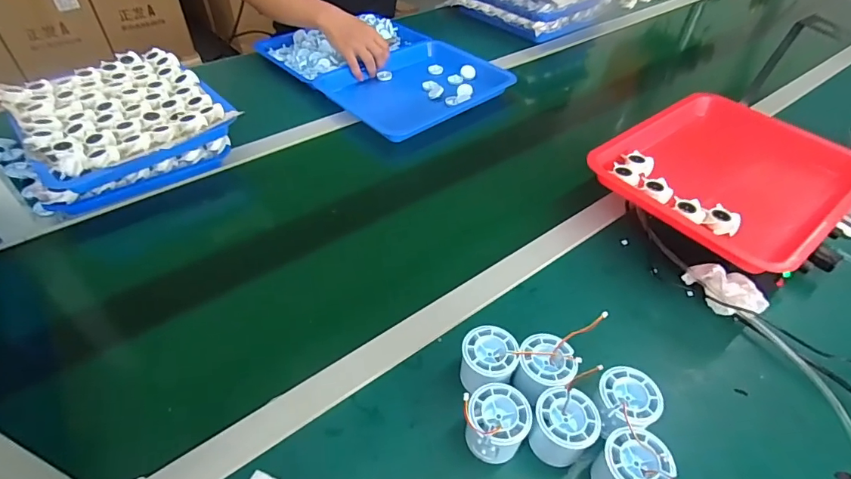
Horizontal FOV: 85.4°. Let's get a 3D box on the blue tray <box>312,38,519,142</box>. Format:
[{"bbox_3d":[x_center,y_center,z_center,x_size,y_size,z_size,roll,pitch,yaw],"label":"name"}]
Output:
[{"bbox_3d":[-0.019,-0.303,0.914,0.327,0.036,0.266,-32,55,-28],"label":"blue tray"}]

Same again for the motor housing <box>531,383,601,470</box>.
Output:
[{"bbox_3d":[0.127,0.174,0.430,0.053,0.053,0.056,1,46,-1],"label":"motor housing"}]

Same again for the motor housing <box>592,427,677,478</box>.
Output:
[{"bbox_3d":[0.178,0.202,0.403,0.051,0.056,0.053,1,46,-1],"label":"motor housing"}]

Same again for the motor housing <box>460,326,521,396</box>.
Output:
[{"bbox_3d":[0.063,0.129,0.469,0.053,0.051,0.062,4,46,2],"label":"motor housing"}]

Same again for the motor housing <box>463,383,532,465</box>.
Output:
[{"bbox_3d":[0.064,0.171,0.430,0.058,0.053,0.055,1,46,-1],"label":"motor housing"}]

